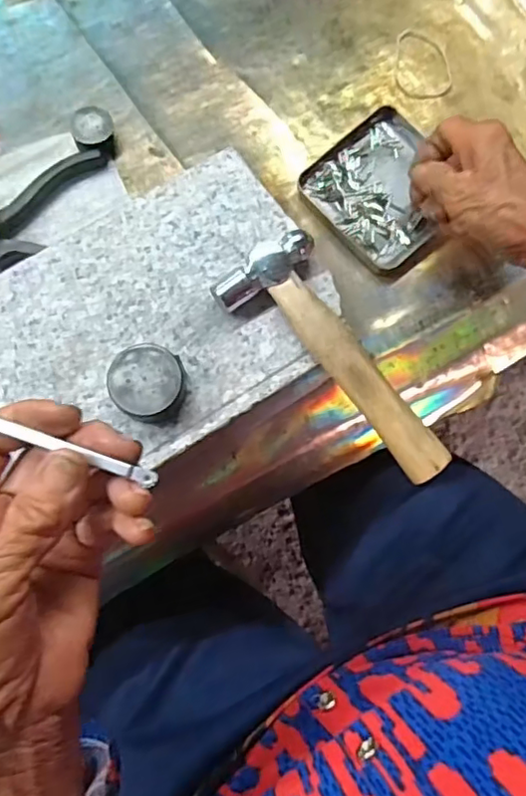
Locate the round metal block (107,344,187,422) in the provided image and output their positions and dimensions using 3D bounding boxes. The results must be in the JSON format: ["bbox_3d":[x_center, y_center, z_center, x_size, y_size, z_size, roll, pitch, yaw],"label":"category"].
[{"bbox_3d":[-0.059,-0.007,0.315,0.037,0.024,0.037,-15,79,-4],"label":"round metal block"}]

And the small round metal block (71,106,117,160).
[{"bbox_3d":[-0.120,-0.192,0.435,0.030,0.018,0.027,15,78,2],"label":"small round metal block"}]

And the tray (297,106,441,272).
[{"bbox_3d":[0.090,-0.152,0.440,0.099,0.011,0.099,-40,79,-11],"label":"tray"}]

